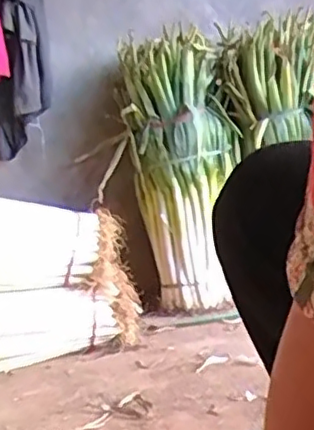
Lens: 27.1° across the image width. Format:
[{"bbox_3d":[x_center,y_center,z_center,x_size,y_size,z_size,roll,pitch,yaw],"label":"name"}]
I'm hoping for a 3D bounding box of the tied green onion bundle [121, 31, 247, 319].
[{"bbox_3d":[0.081,-0.130,1.832,0.293,0.750,0.134,-8,6,-4],"label":"tied green onion bundle"}]

